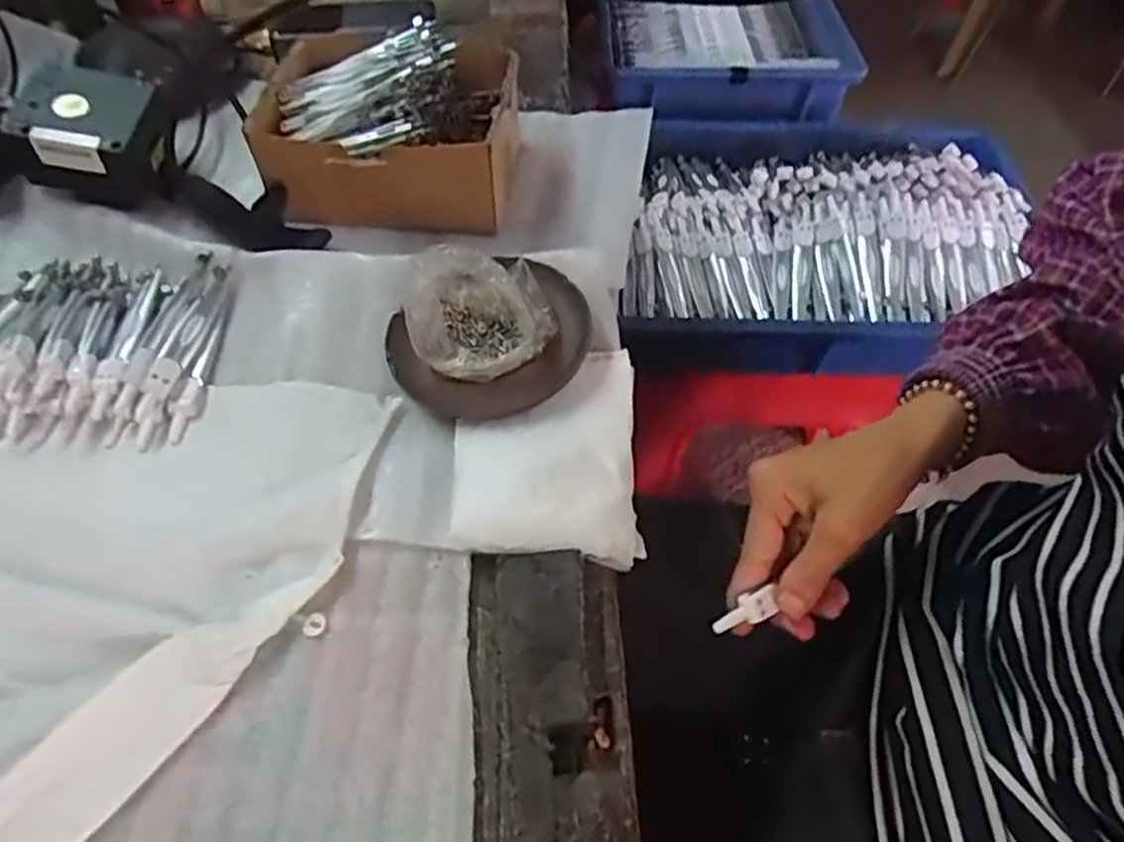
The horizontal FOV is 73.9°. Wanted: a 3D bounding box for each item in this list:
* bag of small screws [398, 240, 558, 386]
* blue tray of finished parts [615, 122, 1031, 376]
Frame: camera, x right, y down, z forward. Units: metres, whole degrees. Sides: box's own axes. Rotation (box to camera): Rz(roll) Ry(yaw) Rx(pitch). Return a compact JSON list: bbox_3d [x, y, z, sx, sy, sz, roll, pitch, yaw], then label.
[{"bbox_3d":[-0.048,-0.065,0.432,0.082,0.053,0.070,-11,54,-9],"label":"bag of small screws"},{"bbox_3d":[0.231,-0.177,0.689,0.364,0.087,0.290,-2,53,-2],"label":"blue tray of finished parts"}]

